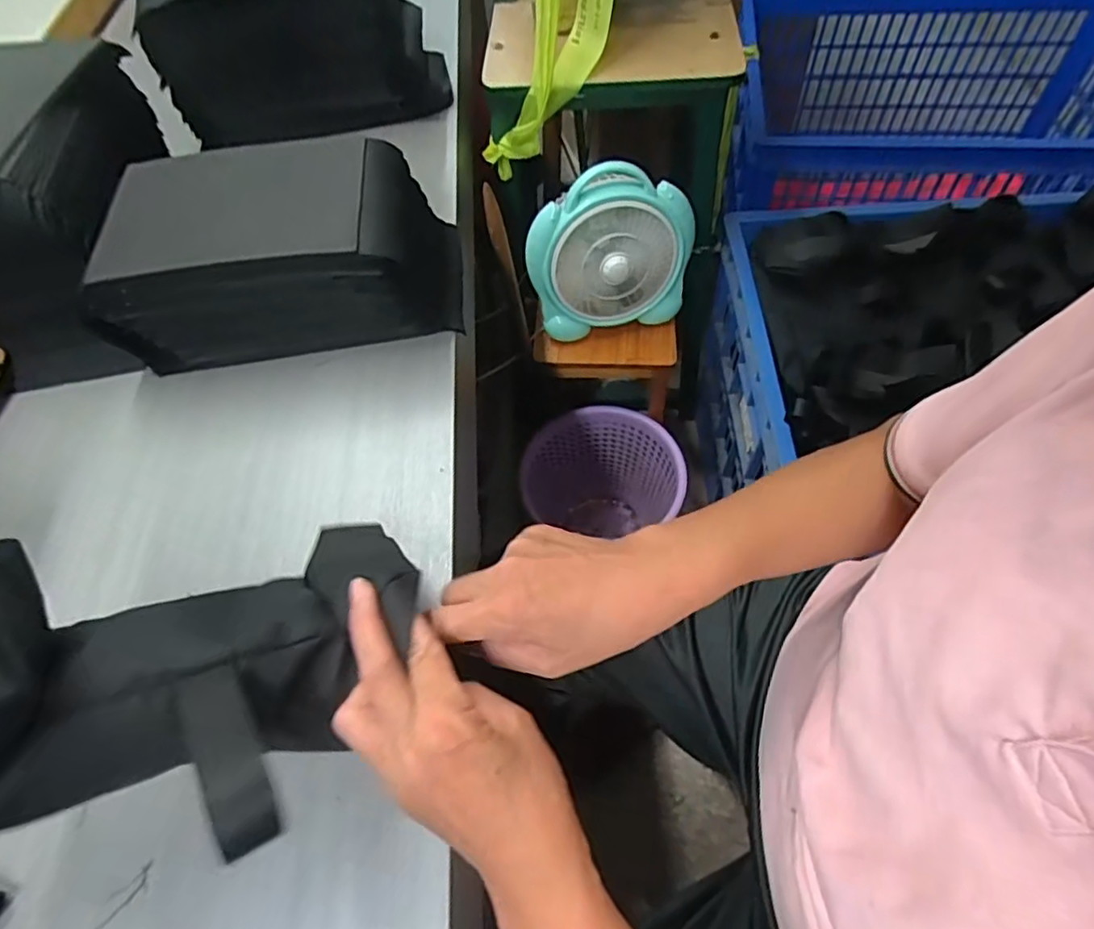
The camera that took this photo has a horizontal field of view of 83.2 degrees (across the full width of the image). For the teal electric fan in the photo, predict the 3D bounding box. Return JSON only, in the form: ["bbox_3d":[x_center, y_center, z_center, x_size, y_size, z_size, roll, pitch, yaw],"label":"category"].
[{"bbox_3d":[0.092,-0.307,0.903,0.238,0.216,0.086,-10,59,-2],"label":"teal electric fan"}]

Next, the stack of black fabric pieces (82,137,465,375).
[{"bbox_3d":[-0.245,-0.199,0.576,0.303,0.129,0.160,-6,59,0],"label":"stack of black fabric pieces"}]

